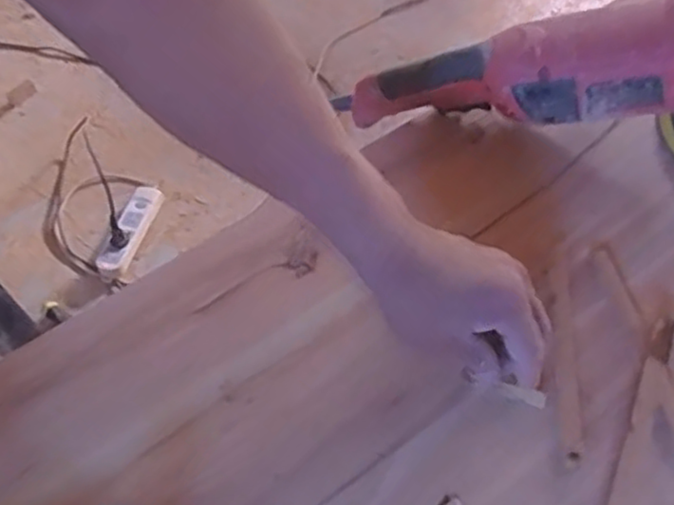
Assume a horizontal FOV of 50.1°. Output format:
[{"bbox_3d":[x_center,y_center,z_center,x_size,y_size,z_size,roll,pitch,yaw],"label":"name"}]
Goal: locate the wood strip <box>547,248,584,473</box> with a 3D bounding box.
[{"bbox_3d":[0.161,0.066,0.511,0.018,0.011,0.169,3,56,5],"label":"wood strip"}]

